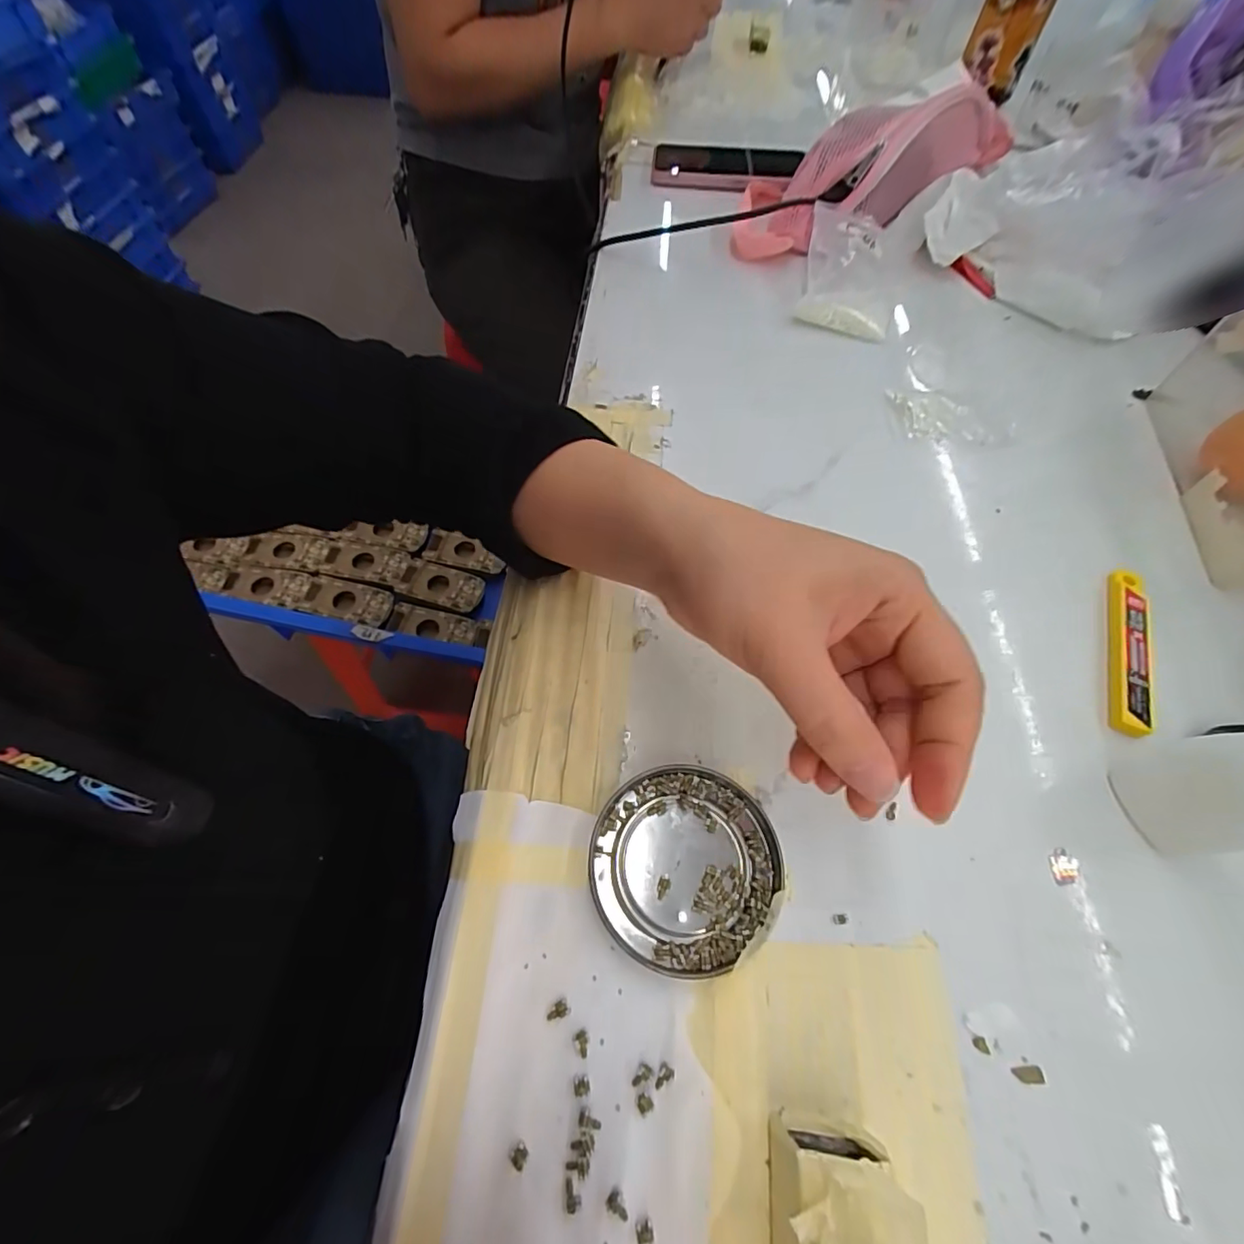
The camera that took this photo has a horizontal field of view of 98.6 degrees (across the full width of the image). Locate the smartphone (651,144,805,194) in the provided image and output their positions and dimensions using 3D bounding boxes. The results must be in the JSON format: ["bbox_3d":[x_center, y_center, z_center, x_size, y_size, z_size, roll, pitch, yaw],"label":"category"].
[{"bbox_3d":[0.105,-0.470,0.554,0.149,0.015,0.083,9,60,9],"label":"smartphone"}]

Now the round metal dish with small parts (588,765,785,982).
[{"bbox_3d":[0.026,0.103,0.229,0.075,0.007,0.078,0,60,-1],"label":"round metal dish with small parts"}]

